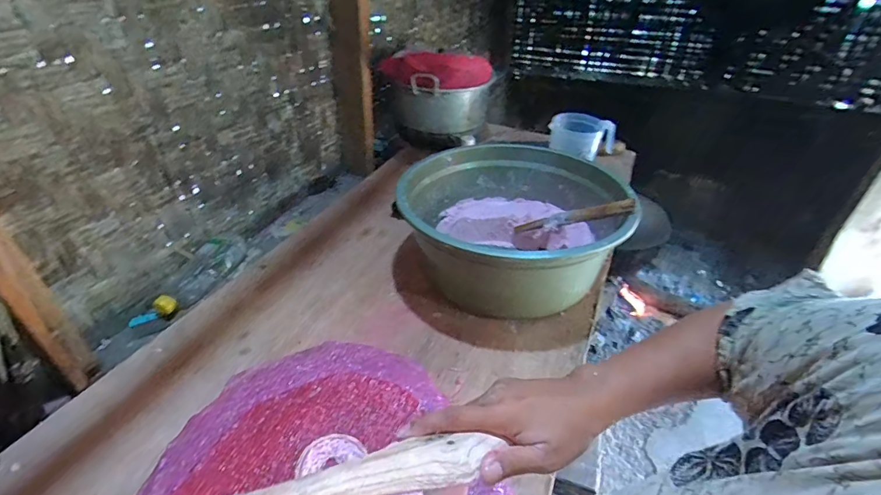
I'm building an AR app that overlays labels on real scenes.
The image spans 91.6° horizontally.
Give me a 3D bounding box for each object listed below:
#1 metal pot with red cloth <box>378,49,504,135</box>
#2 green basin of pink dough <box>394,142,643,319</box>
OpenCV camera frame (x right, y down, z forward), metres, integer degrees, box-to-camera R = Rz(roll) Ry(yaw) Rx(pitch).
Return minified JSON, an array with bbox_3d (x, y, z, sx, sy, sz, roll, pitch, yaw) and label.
[{"bbox_3d":[0.002,-0.442,1.202,0.235,0.232,0.276,23,42,27],"label":"metal pot with red cloth"},{"bbox_3d":[0.141,-0.038,0.819,0.382,0.183,0.394,0,36,0],"label":"green basin of pink dough"}]

